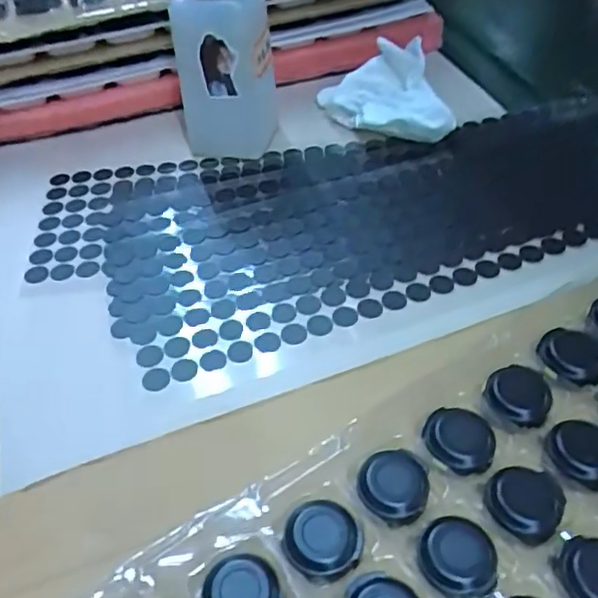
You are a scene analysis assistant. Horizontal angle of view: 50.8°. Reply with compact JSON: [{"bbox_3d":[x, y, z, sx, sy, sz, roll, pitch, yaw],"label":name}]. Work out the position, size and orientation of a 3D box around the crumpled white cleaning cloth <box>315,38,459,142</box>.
[{"bbox_3d":[0.061,-0.151,0.463,0.079,0.046,0.091,-6,47,-6],"label":"crumpled white cleaning cloth"}]

